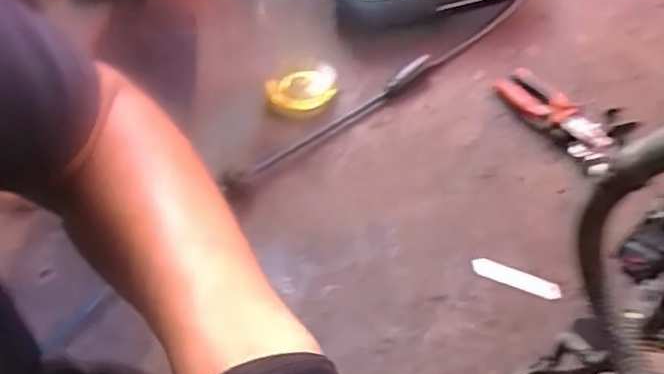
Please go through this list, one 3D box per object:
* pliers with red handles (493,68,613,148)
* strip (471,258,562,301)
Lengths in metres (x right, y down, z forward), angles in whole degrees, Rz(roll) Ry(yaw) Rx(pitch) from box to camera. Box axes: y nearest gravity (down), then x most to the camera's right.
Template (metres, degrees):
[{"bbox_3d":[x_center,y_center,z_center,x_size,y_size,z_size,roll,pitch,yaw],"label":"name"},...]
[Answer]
[{"bbox_3d":[0.320,-0.120,1.028,0.068,0.045,0.173,-28,55,-18],"label":"pliers with red handles"},{"bbox_3d":[0.233,0.117,0.872,0.111,0.004,0.027,19,62,16],"label":"strip"}]

